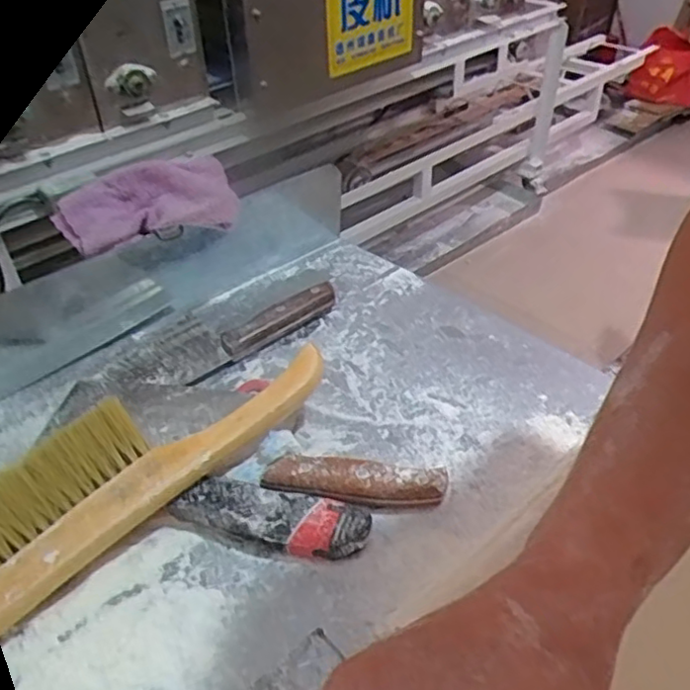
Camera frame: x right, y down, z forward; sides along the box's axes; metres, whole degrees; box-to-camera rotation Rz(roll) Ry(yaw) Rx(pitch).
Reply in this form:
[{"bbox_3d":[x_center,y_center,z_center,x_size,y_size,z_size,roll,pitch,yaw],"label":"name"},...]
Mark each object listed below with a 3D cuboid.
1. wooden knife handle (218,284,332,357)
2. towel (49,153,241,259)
[{"bbox_3d":[-0.061,-0.022,0.591,0.118,0.025,0.027,-31,48,-31],"label":"wooden knife handle"},{"bbox_3d":[-0.171,-0.123,0.572,0.150,0.025,0.075,-24,75,-18],"label":"towel"}]

